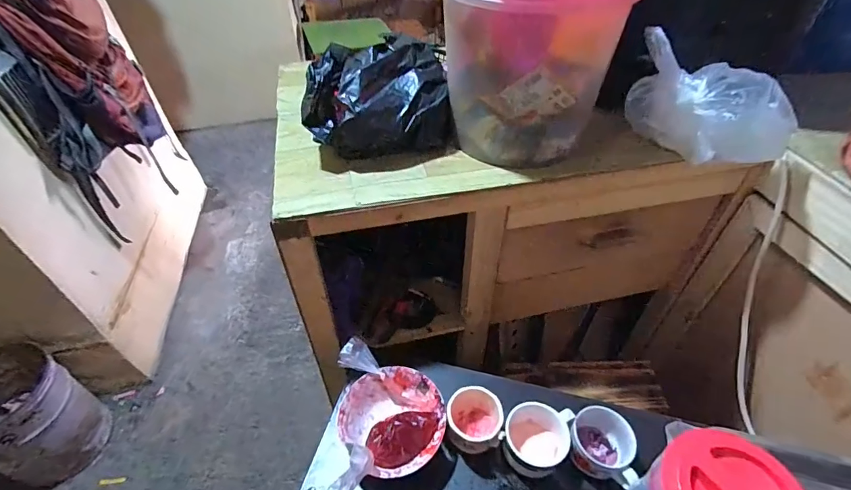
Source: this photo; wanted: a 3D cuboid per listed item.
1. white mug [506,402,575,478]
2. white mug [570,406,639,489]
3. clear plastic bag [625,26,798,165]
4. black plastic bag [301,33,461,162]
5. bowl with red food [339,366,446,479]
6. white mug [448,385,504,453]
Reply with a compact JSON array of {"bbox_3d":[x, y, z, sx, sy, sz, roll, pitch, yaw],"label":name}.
[{"bbox_3d":[0.159,0.279,0.611,0.088,0.066,0.092,13,48,15],"label":"white mug"},{"bbox_3d":[0.249,0.283,0.609,0.084,0.052,0.098,15,48,17],"label":"white mug"},{"bbox_3d":[0.401,-0.191,0.597,0.220,0.126,0.112,21,50,21],"label":"clear plastic bag"},{"bbox_3d":[-0.070,-0.220,0.656,0.219,0.131,0.153,-11,46,-8],"label":"black plastic bag"},{"bbox_3d":[-0.046,0.264,0.640,0.152,0.062,0.139,-1,46,1],"label":"bowl with red food"},{"bbox_3d":[0.069,0.253,0.629,0.075,0.084,0.089,-12,46,-9],"label":"white mug"}]

